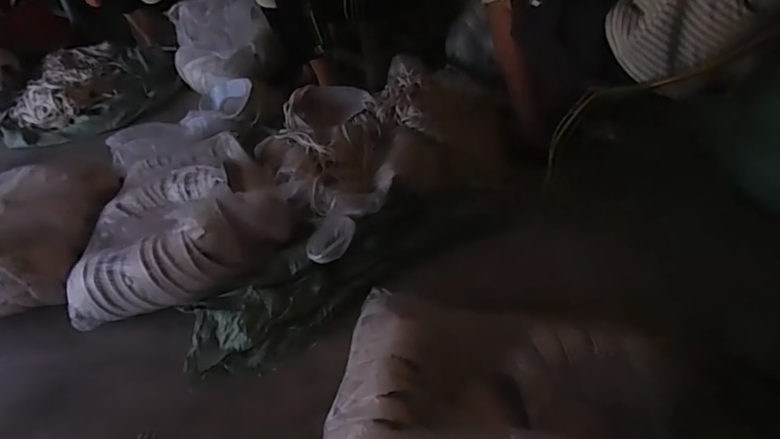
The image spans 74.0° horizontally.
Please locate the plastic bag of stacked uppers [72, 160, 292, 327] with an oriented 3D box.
[{"bbox_3d":[-0.461,0.031,1.160,0.461,0.202,0.283,-10,41,-5],"label":"plastic bag of stacked uppers"}]

